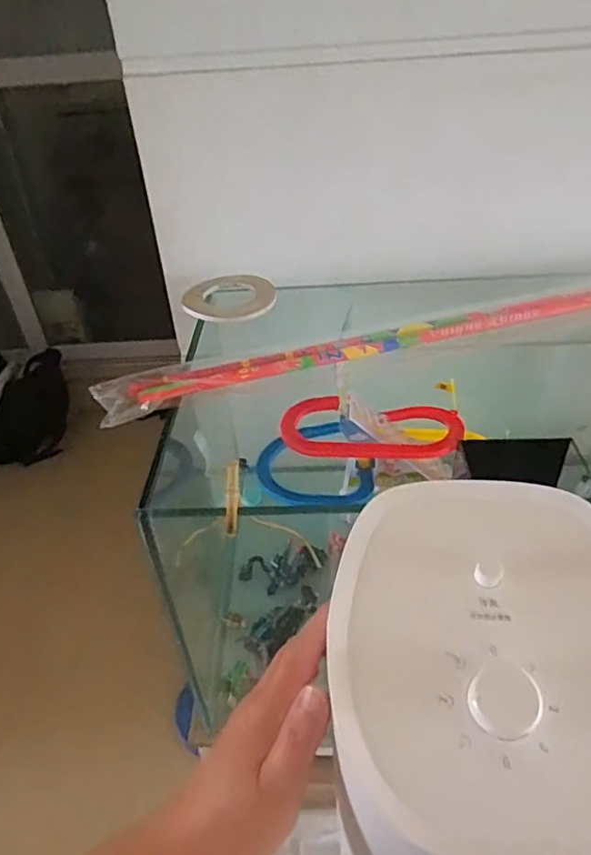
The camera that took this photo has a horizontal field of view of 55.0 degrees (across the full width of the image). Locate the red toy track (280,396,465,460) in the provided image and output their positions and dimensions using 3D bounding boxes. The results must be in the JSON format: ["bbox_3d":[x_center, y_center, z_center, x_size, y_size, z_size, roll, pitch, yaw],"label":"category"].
[{"bbox_3d":[0.114,-0.011,0.843,0.261,0.078,0.101,0,39,6],"label":"red toy track"}]

